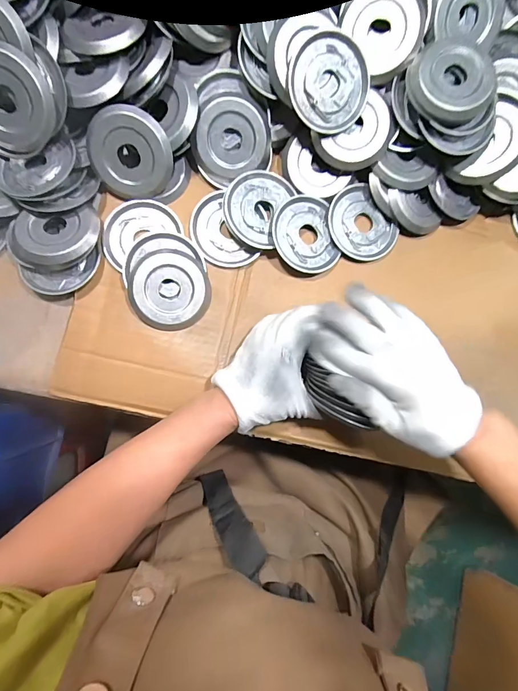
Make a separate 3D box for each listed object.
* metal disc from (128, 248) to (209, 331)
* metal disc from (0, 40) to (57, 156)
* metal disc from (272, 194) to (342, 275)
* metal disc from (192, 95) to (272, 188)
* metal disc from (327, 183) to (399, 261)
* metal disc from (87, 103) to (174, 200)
[{"bbox_3d":[-0.098,-0.061,0.385,0.081,0.012,0.083,0,92,-7],"label":"metal disc"},{"bbox_3d":[-0.242,-0.233,0.345,0.088,0.015,0.081,2,128,3],"label":"metal disc"},{"bbox_3d":[0.050,-0.124,0.396,0.071,0.018,0.086,-17,87,-6],"label":"metal disc"},{"bbox_3d":[-0.030,-0.222,0.386,0.082,0.017,0.078,-3,115,-6],"label":"metal disc"},{"bbox_3d":[0.116,-0.138,0.406,0.071,0.007,0.083,-41,90,-7],"label":"metal disc"},{"bbox_3d":[-0.132,-0.196,0.368,0.083,0.011,0.084,0,124,0],"label":"metal disc"}]

